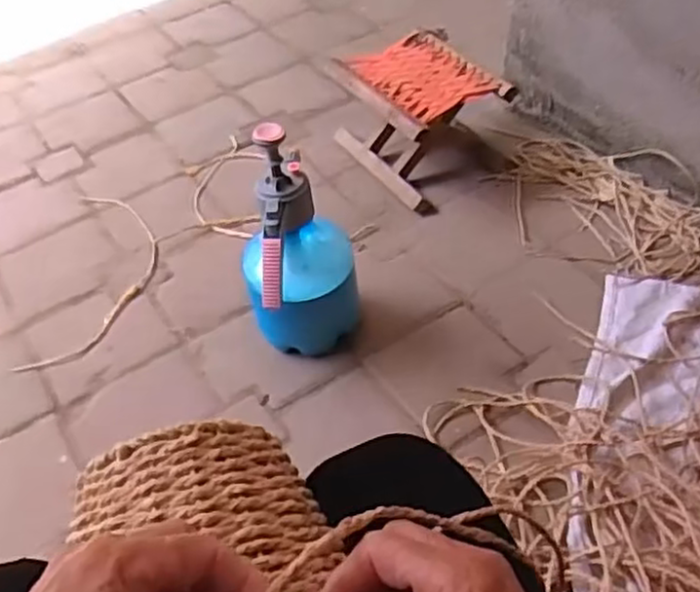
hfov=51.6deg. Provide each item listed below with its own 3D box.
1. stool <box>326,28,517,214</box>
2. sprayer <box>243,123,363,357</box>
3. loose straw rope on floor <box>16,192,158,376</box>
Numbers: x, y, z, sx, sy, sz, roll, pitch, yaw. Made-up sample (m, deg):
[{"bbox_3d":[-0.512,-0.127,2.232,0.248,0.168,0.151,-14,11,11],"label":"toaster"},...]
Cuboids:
[{"bbox_3d":[0.129,-0.333,1.361,0.219,0.187,0.282,-28,50,-20],"label":"stool"},{"bbox_3d":[-0.062,-0.040,0.979,0.135,0.367,0.155,-6,47,1],"label":"sprayer"},{"bbox_3d":[-0.437,-0.050,1.278,0.191,0.019,0.428,-1,46,3],"label":"loose straw rope on floor"}]

